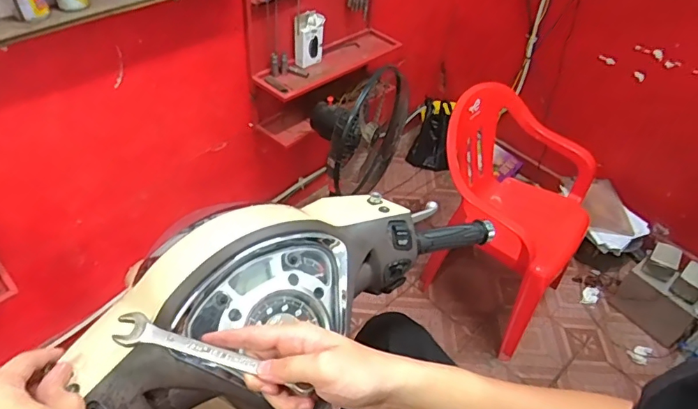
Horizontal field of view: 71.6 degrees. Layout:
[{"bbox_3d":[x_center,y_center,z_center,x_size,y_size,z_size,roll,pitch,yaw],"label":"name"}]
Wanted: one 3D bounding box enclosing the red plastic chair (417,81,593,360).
[{"bbox_3d":[0.534,0.026,1.662,0.509,0.714,0.500,29,50,22],"label":"red plastic chair"}]

